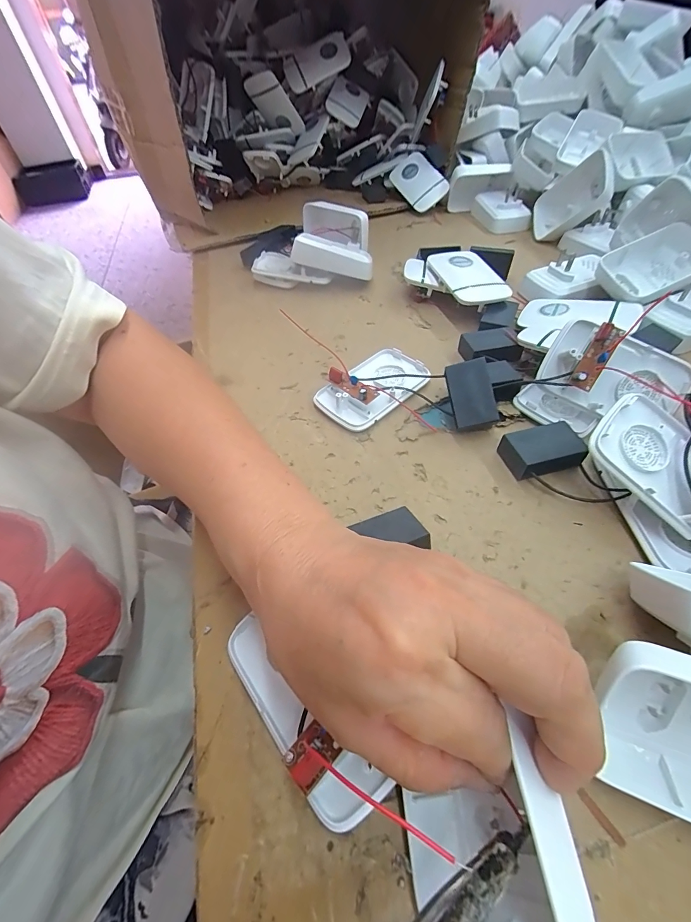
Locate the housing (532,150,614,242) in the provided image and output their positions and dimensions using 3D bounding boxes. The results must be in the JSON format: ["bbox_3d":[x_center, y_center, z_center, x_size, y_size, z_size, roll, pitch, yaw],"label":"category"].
[{"bbox_3d":[0.268,-0.308,0.438,0.027,0.061,0.106,-16,12,-8],"label":"housing"}]

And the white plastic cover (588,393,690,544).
[{"bbox_3d":[0.188,0.003,0.211,0.092,0.013,0.057,43,73,9],"label":"white plastic cover"}]

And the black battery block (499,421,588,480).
[{"bbox_3d":[0.132,-0.007,0.251,0.048,0.020,0.030,-14,52,-6],"label":"black battery block"}]

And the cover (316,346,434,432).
[{"bbox_3d":[0.023,-0.066,0.306,0.061,0.024,0.094,33,61,27],"label":"cover"}]

